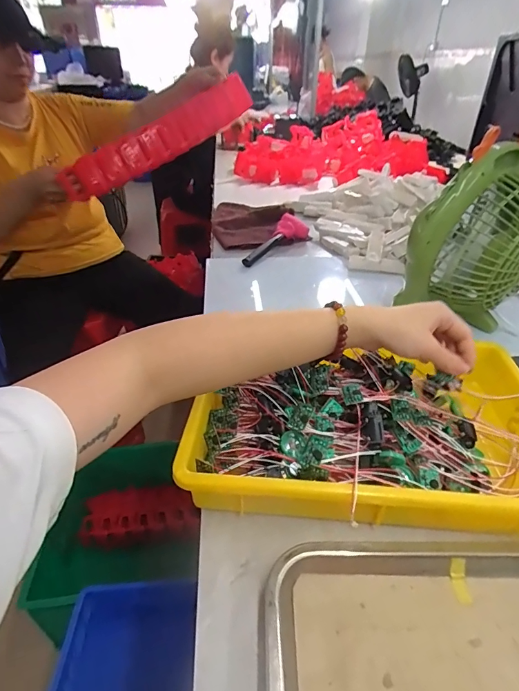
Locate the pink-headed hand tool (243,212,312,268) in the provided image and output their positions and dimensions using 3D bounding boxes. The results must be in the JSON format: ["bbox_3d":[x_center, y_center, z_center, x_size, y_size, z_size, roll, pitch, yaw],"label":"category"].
[{"bbox_3d":[0.043,-0.244,0.923,0.059,0.053,0.242,18,40,25],"label":"pink-headed hand tool"}]

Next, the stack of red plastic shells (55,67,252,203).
[{"bbox_3d":[-0.223,-0.477,0.934,0.486,0.100,0.114,-33,42,-8],"label":"stack of red plastic shells"}]

